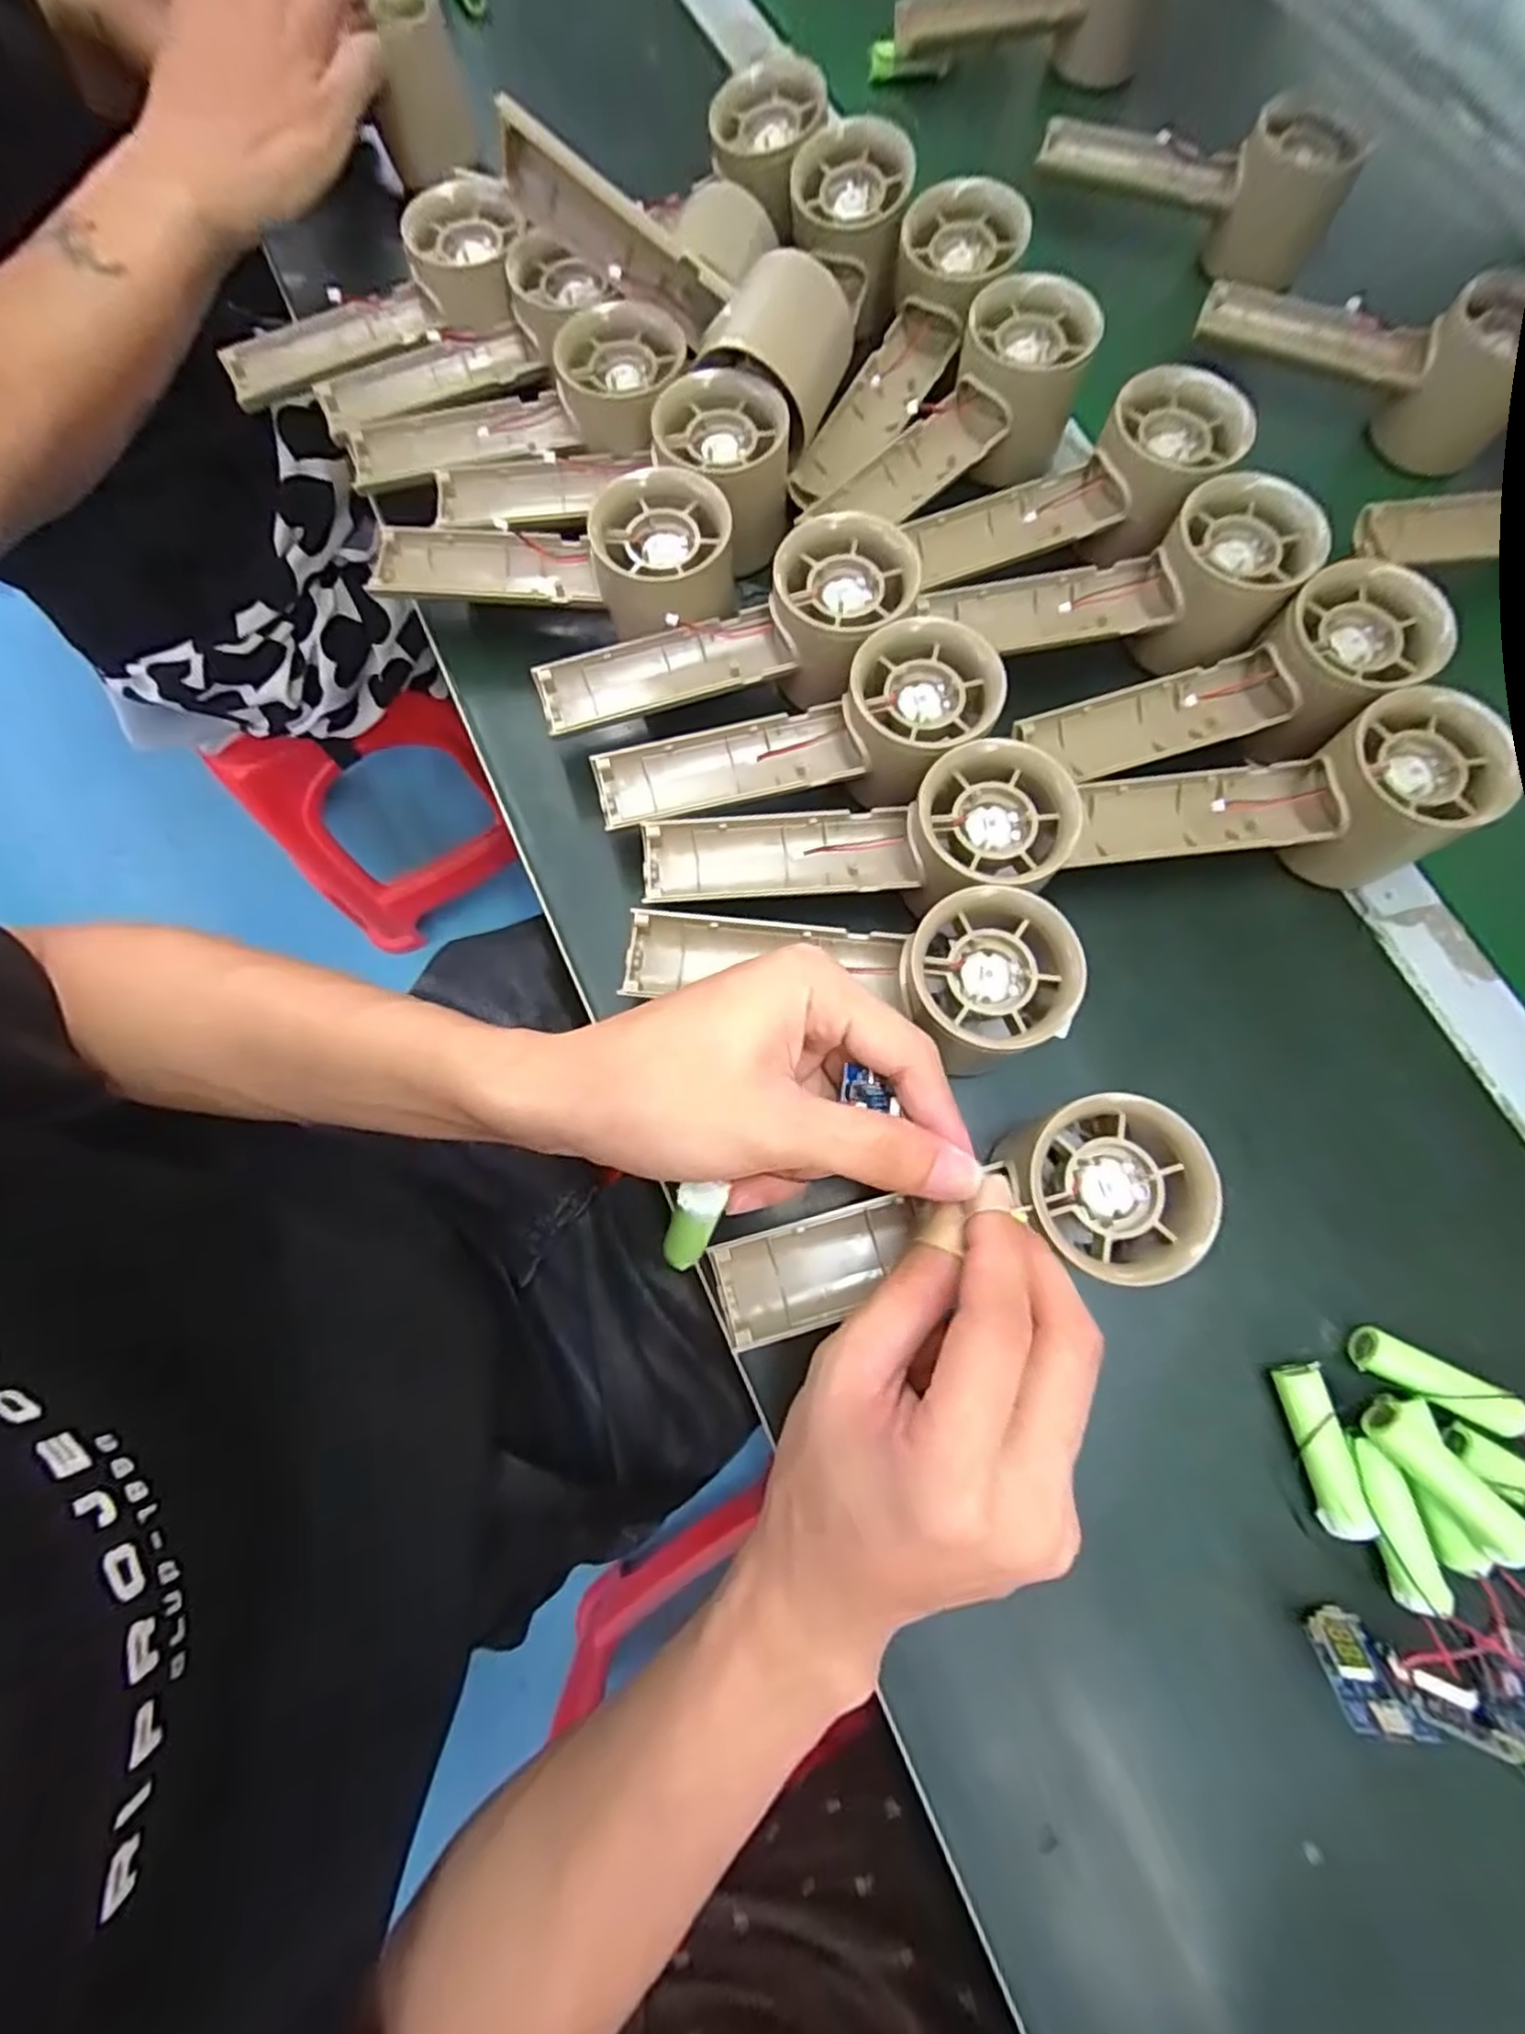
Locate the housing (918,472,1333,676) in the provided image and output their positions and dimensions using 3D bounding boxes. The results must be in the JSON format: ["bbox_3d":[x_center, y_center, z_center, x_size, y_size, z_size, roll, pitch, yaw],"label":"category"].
[{"bbox_3d":[0.146,-0.171,0.303,0.148,0.043,0.057,-13,75,-2],"label":"housing"}]

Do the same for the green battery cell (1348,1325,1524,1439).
[{"bbox_3d":[0.231,0.125,0.252,0.050,0.013,0.015,27,77,8],"label":"green battery cell"}]

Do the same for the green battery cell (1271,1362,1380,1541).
[{"bbox_3d":[0.186,0.144,0.245,0.014,0.011,0.049,-10,75,-2],"label":"green battery cell"}]

